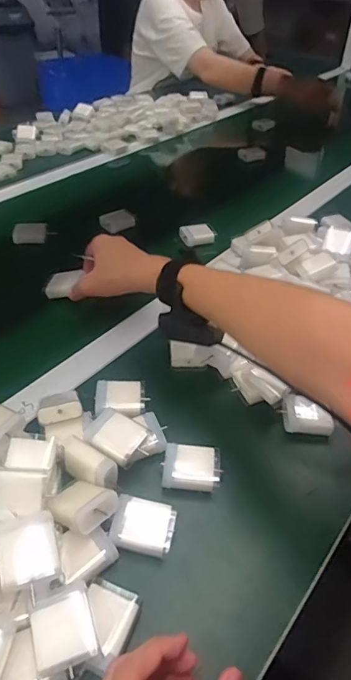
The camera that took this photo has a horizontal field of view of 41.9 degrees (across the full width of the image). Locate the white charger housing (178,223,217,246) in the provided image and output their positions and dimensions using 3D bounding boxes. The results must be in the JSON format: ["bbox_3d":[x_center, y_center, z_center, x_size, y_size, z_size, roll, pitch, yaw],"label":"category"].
[{"bbox_3d":[0.034,-0.170,0.739,0.053,0.019,0.040,-15,44,-18],"label":"white charger housing"}]

